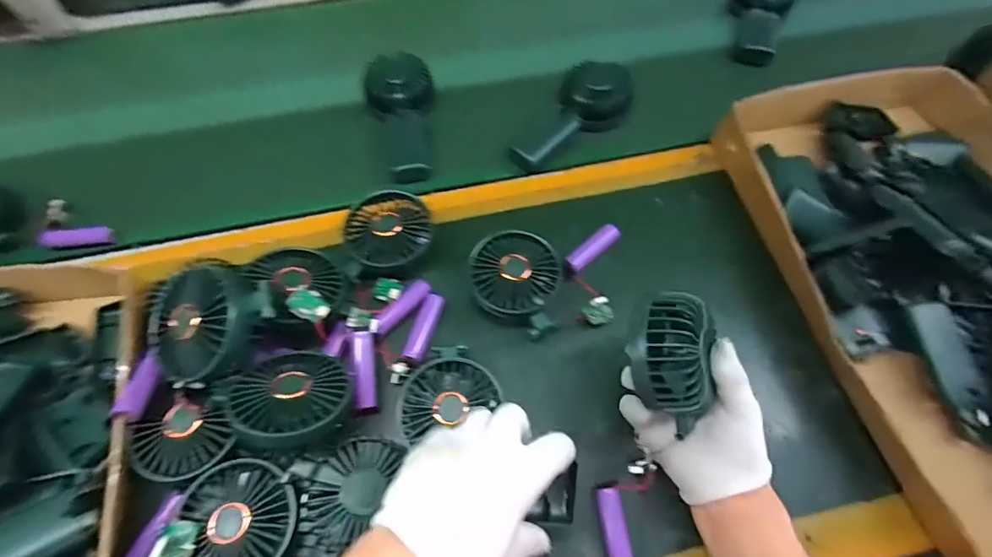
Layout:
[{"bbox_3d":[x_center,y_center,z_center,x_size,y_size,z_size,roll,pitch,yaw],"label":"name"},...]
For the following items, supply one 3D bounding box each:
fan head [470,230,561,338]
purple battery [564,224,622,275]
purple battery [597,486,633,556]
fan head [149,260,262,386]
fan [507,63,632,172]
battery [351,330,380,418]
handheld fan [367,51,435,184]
[{"bbox_3d":[0.017,0.000,0.448,0.084,0.029,0.089,0,60,0],"label":"fan head"},{"bbox_3d":[0.100,-0.029,0.487,0.070,0.017,0.020,-38,67,-19],"label":"purple battery"},{"bbox_3d":[0.095,0.202,0.370,0.018,0.015,0.067,-7,60,-4],"label":"purple battery"},{"bbox_3d":[-0.222,0.033,0.366,0.091,0.036,0.088,25,87,17],"label":"fan head"},{"bbox_3d":[0.088,-0.196,0.567,0.169,0.037,0.084,-42,67,-2],"label":"fan"},{"bbox_3d":[-0.116,0.083,0.411,0.020,0.015,0.072,-6,73,-3],"label":"battery"},{"bbox_3d":[-0.110,-0.189,0.569,0.075,0.054,0.163,-9,78,-5],"label":"handheld fan"}]

